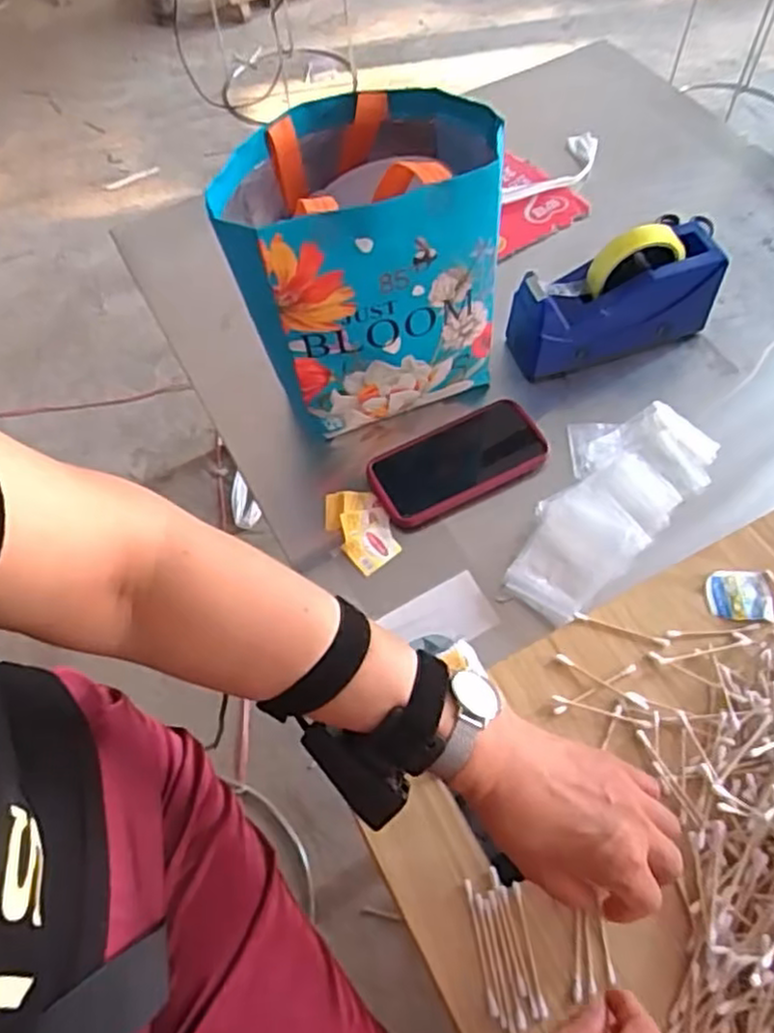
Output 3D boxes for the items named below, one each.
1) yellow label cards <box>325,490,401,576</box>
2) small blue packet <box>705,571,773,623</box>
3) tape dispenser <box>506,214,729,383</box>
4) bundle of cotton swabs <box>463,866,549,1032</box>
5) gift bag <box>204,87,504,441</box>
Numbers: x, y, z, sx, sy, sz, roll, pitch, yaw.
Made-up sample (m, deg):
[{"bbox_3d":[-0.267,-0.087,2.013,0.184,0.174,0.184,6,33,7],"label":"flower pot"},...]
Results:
[{"bbox_3d":[-0.025,0.009,0.673,0.052,0.011,0.086,-30,66,-14],"label":"yellow label cards"},{"bbox_3d":[0.277,0.062,0.559,0.050,0.004,0.044,4,61,4],"label":"small blue packet"},{"bbox_3d":[0.231,-0.222,0.723,0.212,0.125,0.069,-17,61,-7],"label":"tape dispenser"},{"bbox_3d":[0.073,0.267,0.441,0.034,0.005,0.082,-9,61,-4],"label":"bundle of cotton swabs"},{"bbox_3d":[-0.022,-0.234,0.665,0.223,0.235,0.179,-14,61,-5],"label":"gift bag"}]

